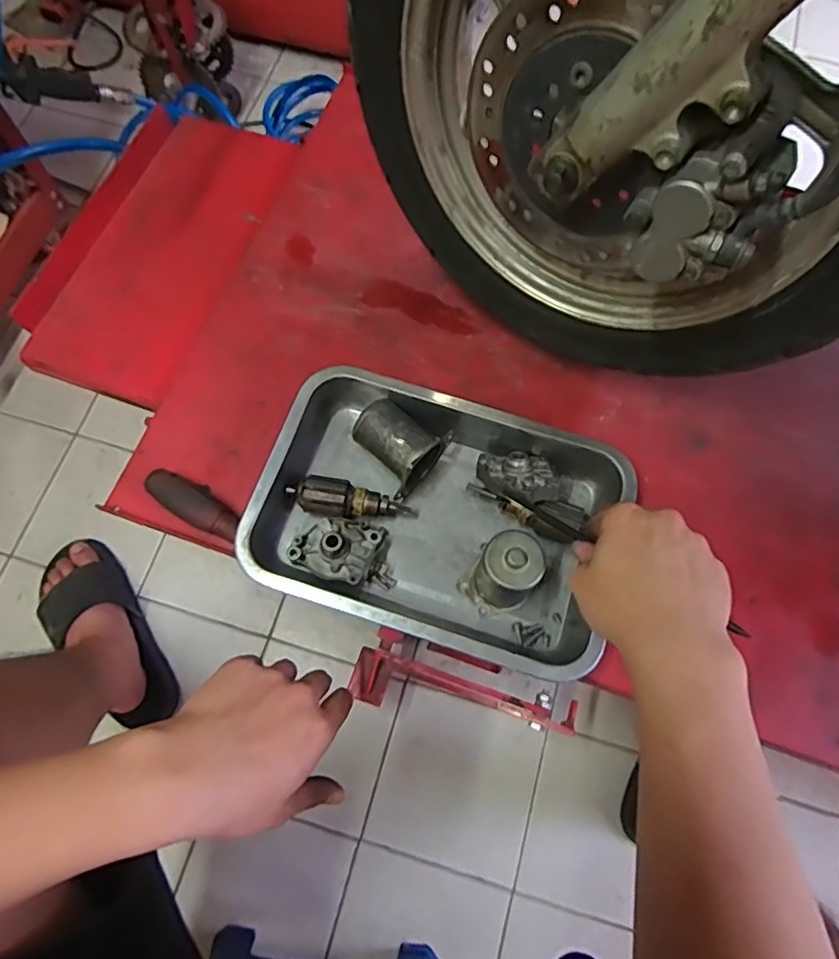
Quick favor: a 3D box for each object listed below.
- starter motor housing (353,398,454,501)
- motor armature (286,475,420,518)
[{"bbox_3d":[-0.020,-0.033,0.541,0.071,0.053,0.067,39,75,11],"label":"starter motor housing"},{"bbox_3d":[-0.058,0.020,0.529,0.115,0.025,0.032,11,71,-10],"label":"motor armature"}]

